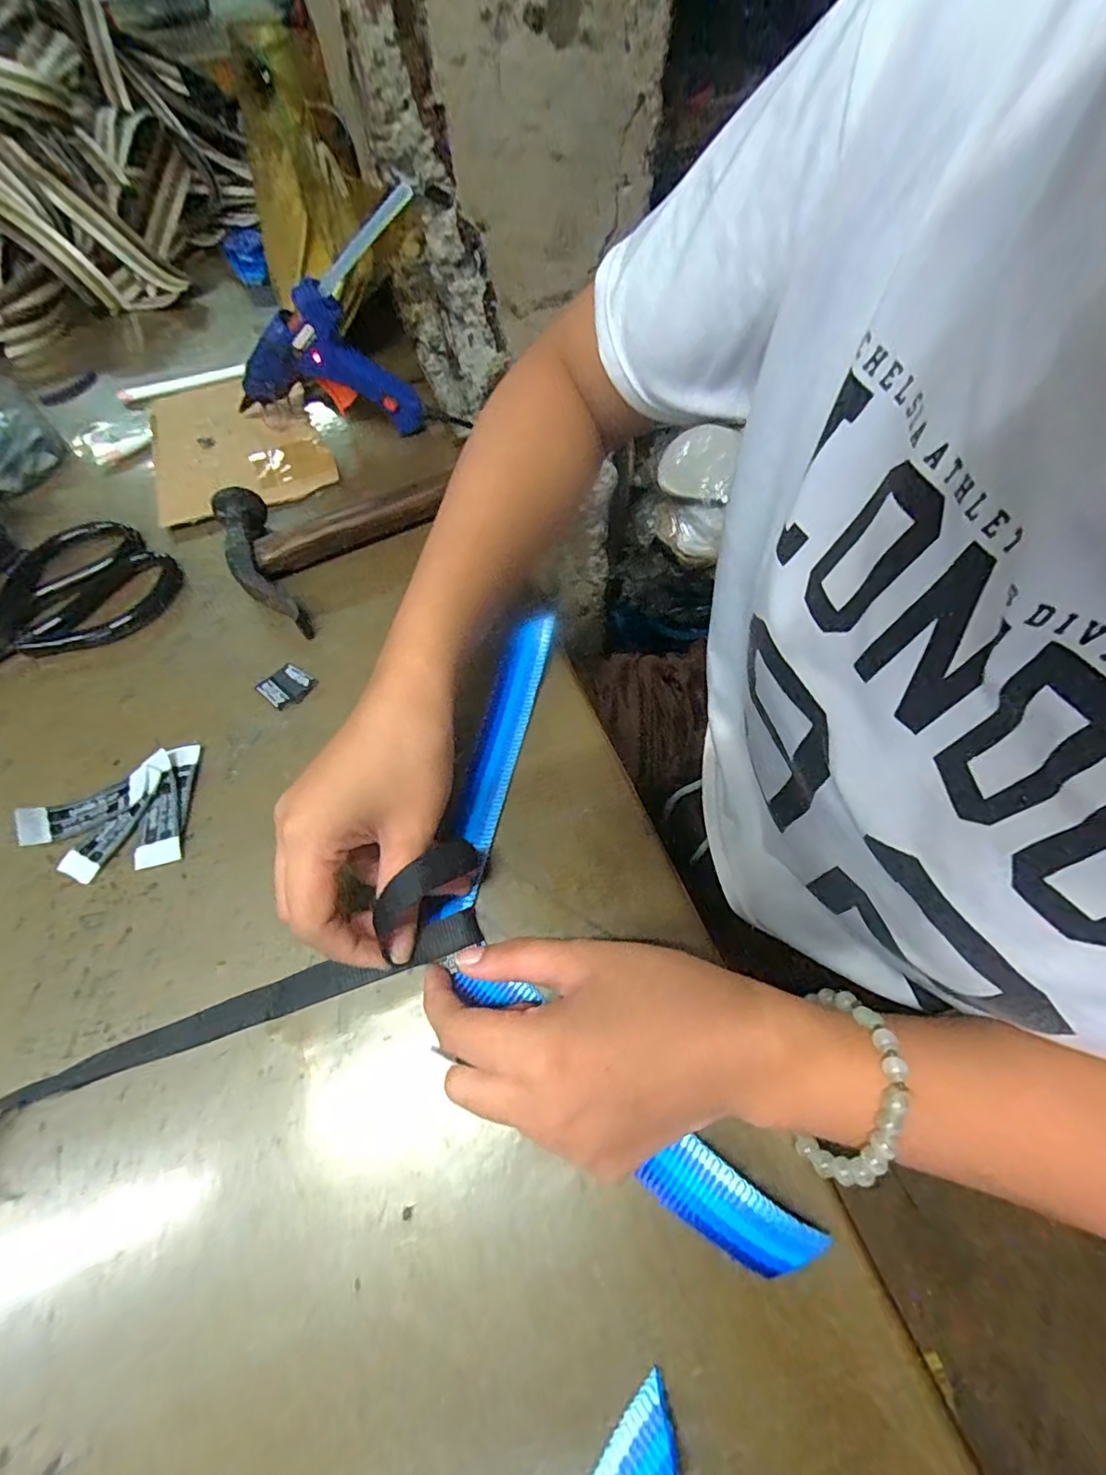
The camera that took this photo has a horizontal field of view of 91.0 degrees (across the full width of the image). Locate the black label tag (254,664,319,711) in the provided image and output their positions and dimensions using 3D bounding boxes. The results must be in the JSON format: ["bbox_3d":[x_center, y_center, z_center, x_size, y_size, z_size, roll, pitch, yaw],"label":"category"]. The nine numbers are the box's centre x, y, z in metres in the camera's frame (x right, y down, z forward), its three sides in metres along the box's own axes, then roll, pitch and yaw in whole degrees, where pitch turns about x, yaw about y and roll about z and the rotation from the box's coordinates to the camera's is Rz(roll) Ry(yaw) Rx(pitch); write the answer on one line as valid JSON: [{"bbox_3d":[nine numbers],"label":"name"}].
[{"bbox_3d":[-0.158,-0.031,0.322,0.026,0.004,0.027,39,68,19],"label":"black label tag"}]

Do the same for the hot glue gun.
[{"bbox_3d":[-0.156,-0.285,0.382,0.176,0.137,0.025,4,61,3],"label":"hot glue gun"}]

